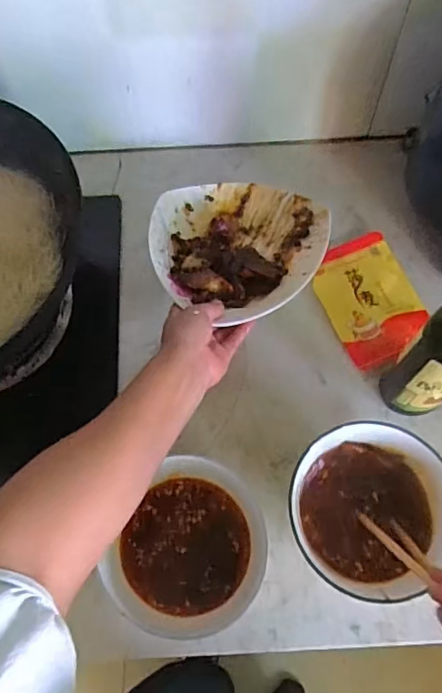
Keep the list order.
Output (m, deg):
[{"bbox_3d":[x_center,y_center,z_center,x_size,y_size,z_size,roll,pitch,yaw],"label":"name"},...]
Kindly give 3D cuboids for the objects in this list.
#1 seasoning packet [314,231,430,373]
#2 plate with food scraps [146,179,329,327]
[{"bbox_3d":[0.167,-0.057,0.593,0.103,0.017,0.150,-21,69,-8],"label":"seasoning packet"},{"bbox_3d":[0.014,-0.107,0.590,0.190,0.043,0.175,0,68,1],"label":"plate with food scraps"}]

